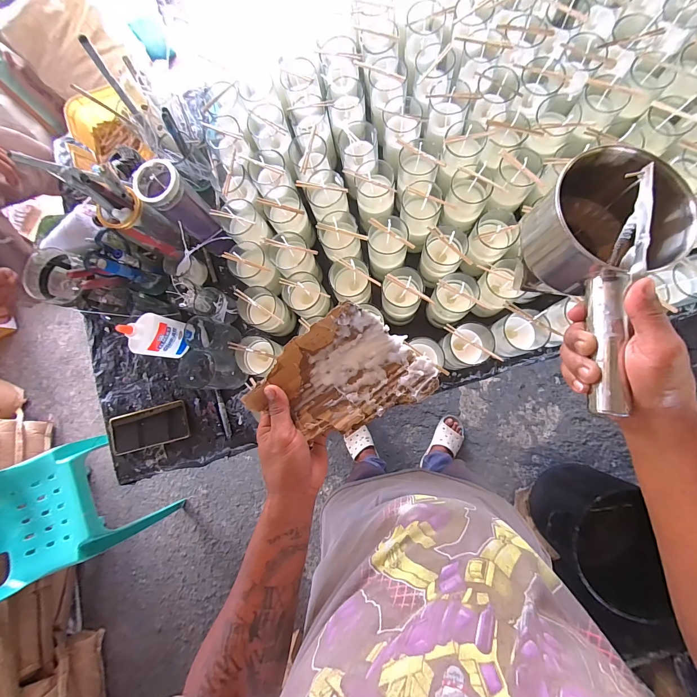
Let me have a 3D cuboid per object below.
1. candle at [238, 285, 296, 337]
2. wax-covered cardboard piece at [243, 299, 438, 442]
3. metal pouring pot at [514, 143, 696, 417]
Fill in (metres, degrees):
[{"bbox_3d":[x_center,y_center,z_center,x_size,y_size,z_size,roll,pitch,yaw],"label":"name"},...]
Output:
[{"bbox_3d":[-0.147,-0.066,0.580,0.077,0.104,0.067,27,87,9],"label":"candle"},{"bbox_3d":[-0.013,0.033,0.350,0.185,0.030,0.119,-30,81,2],"label":"wax-covered cardboard piece"},{"bbox_3d":[0.257,-0.062,0.307,0.125,0.091,0.226,-7,83,6],"label":"metal pouring pot"}]

